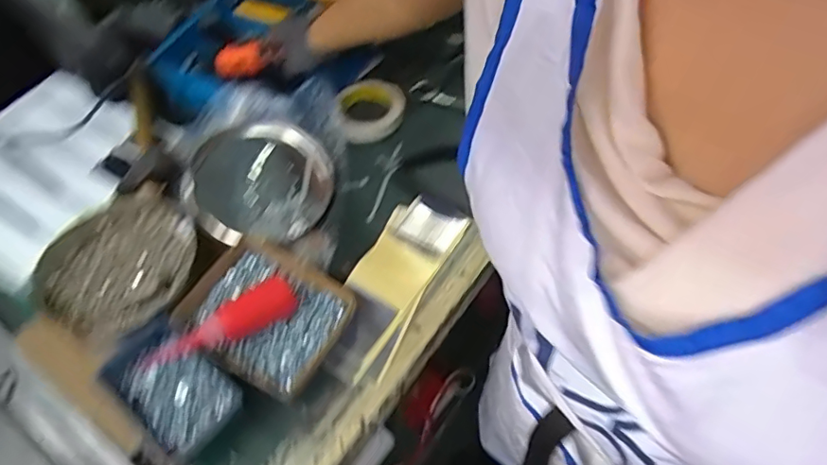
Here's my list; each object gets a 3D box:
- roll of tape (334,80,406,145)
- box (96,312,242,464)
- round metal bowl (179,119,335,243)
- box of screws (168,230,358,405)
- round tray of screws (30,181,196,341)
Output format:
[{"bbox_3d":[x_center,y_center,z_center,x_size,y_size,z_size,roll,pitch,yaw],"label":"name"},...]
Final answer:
[{"bbox_3d":[-0.065,-0.190,0.824,0.102,0.037,0.118,-6,56,-1],"label":"roll of tape"},{"bbox_3d":[-0.254,0.167,0.569,0.145,0.041,0.093,32,63,22],"label":"box"},{"bbox_3d":[-0.210,-0.077,0.731,0.183,0.039,0.170,-2,56,2],"label":"round metal bowl"},{"bbox_3d":[-0.170,0.089,0.627,0.174,0.035,0.152,26,61,19],"label":"box of screws"},{"bbox_3d":[-0.352,0.038,0.660,0.193,0.040,0.191,25,61,19],"label":"round tray of screws"}]

